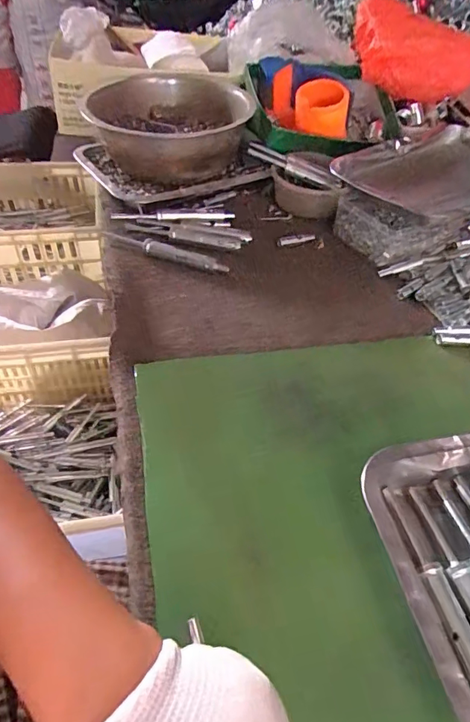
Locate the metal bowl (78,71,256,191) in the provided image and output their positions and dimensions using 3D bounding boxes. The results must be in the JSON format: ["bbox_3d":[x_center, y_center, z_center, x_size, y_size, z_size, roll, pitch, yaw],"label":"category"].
[{"bbox_3d":[-0.093,-0.303,0.630,0.212,0.112,0.225,2,48,-3],"label":"metal bowl"}]

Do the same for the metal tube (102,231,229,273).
[{"bbox_3d":[-0.083,-0.130,0.537,0.155,0.014,0.024,14,49,8],"label":"metal tube"}]

